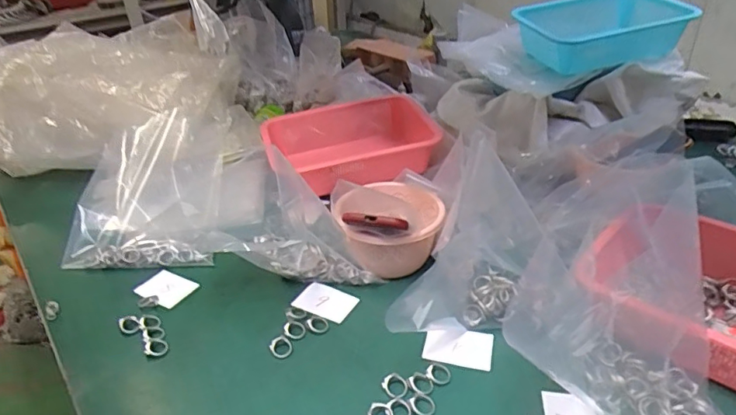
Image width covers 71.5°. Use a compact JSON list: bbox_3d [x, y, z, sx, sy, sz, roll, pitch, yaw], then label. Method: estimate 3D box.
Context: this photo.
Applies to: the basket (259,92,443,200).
[{"bbox_3d":[-0.033,-0.112,0.950,0.307,0.090,0.221,-8,33,-6],"label":"basket"}]

